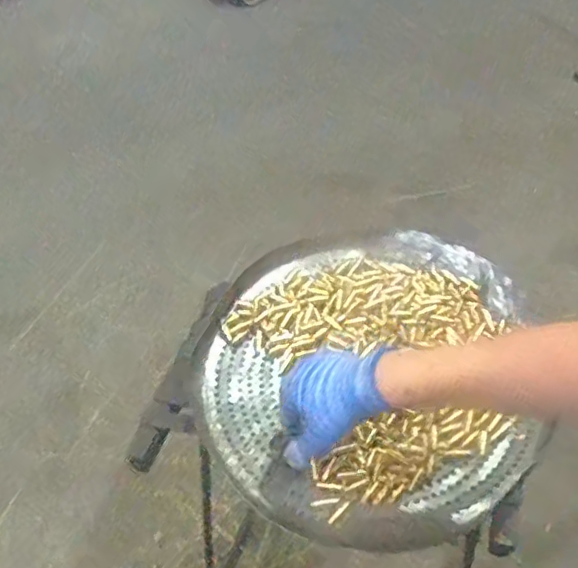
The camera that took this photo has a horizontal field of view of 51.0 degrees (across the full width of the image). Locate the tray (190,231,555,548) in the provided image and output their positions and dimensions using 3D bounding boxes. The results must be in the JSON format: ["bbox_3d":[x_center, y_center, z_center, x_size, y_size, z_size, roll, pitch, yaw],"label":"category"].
[{"bbox_3d":[0.074,0.088,0.673,0.350,0.050,0.371,-2,45,2],"label":"tray"}]

